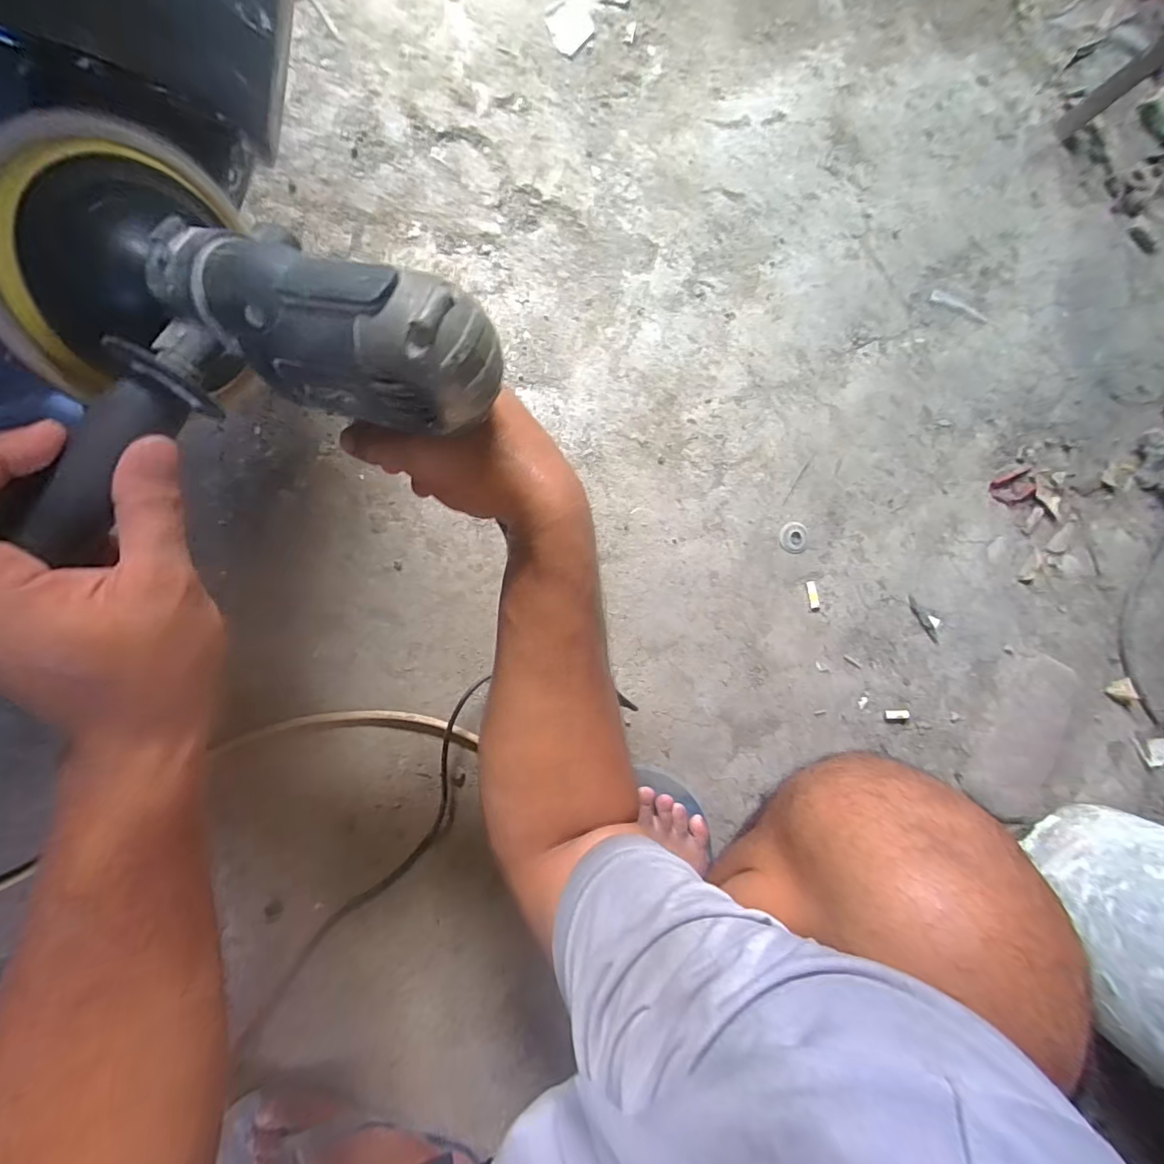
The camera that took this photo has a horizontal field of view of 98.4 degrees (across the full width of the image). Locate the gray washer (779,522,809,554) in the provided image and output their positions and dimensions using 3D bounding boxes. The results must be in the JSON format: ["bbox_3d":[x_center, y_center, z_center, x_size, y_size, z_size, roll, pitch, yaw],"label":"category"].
[{"bbox_3d":[0.259,-0.054,0.614,0.034,0.006,0.038,-24,91,-4],"label":"gray washer"}]

